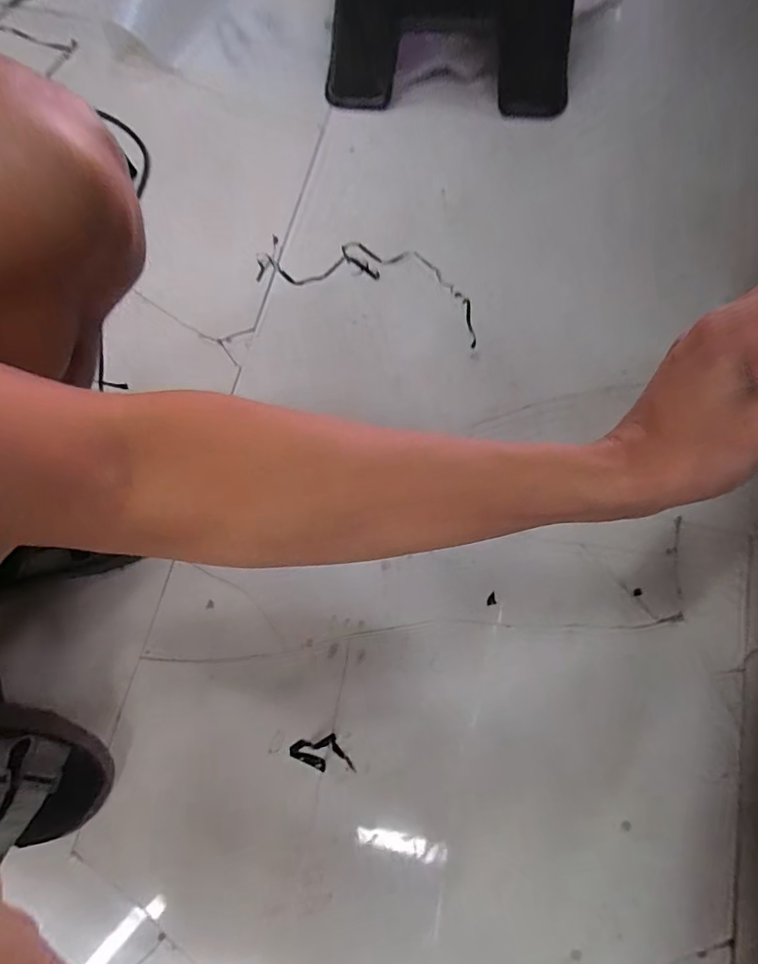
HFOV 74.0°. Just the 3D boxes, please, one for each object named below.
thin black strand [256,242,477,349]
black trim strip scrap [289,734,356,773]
[{"bbox_3d":[-0.006,-0.259,0.637,0.291,0.017,0.095,18,75,7],"label":"thin black strand"},{"bbox_3d":[-0.057,0.267,0.492,0.061,0.010,0.032,-7,74,0],"label":"black trim strip scrap"}]

